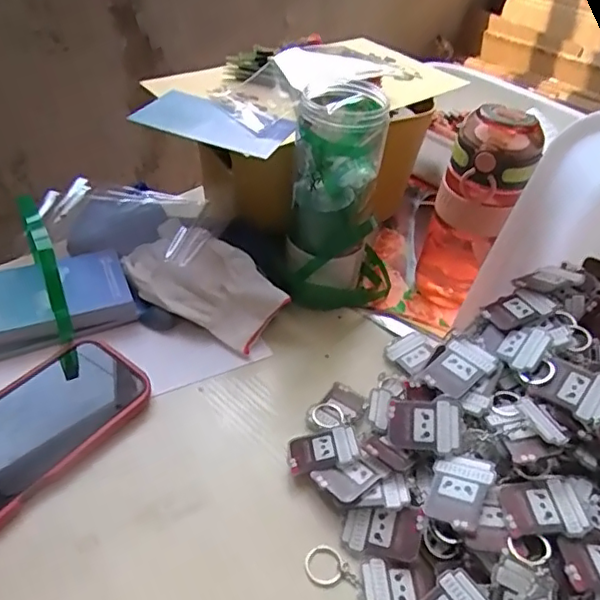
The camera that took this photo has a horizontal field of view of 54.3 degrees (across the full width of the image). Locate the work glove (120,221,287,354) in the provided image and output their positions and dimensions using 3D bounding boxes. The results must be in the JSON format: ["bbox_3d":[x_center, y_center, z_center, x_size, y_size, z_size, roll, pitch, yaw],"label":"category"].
[{"bbox_3d":[-0.096,-0.016,0.539,0.151,0.063,0.086,36,49,28],"label":"work glove"}]

